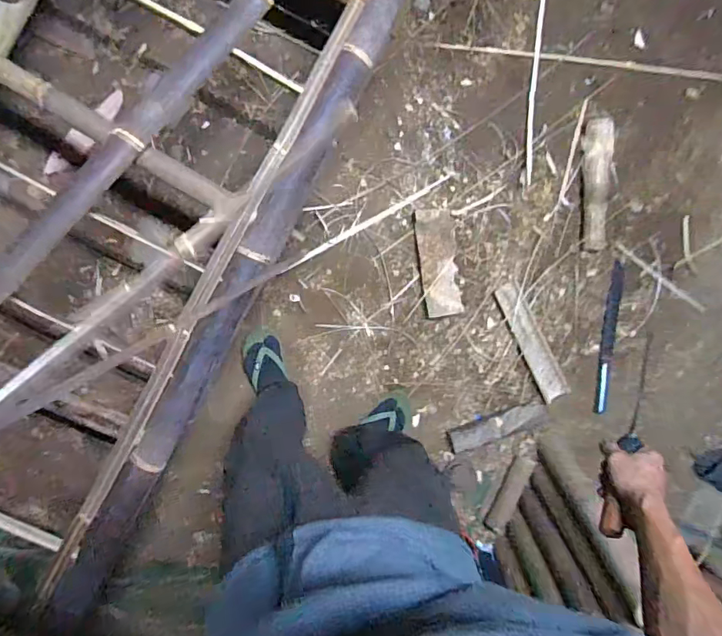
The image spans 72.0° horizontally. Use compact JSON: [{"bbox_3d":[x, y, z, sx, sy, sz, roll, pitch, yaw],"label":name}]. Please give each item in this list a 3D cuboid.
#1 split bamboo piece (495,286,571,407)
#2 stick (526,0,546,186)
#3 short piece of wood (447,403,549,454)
[{"bbox_3d":[0.496,0.070,1.441,0.076,0.034,0.357,-29,96,-4],"label":"split bamboo piece"},{"bbox_3d":[0.503,-0.733,1.399,0.037,0.010,0.689,4,95,-8],"label":"stick"},{"bbox_3d":[0.402,0.313,1.446,0.298,0.024,0.072,-17,95,-5],"label":"short piece of wood"}]

